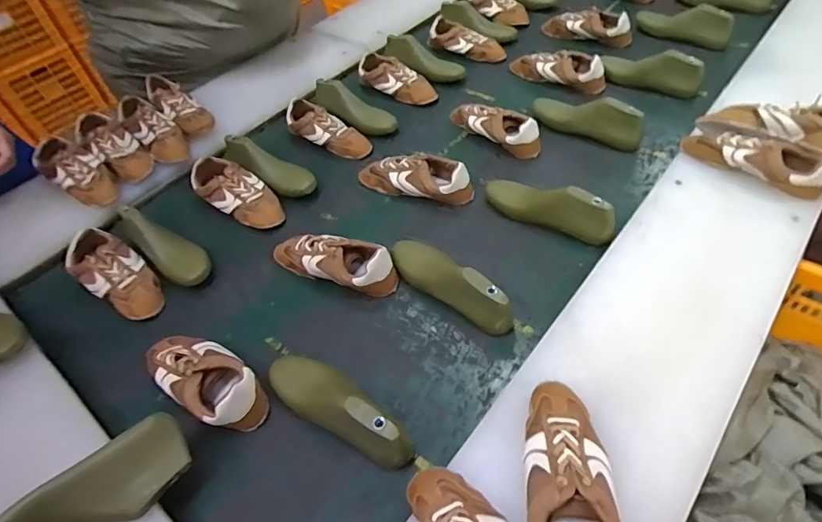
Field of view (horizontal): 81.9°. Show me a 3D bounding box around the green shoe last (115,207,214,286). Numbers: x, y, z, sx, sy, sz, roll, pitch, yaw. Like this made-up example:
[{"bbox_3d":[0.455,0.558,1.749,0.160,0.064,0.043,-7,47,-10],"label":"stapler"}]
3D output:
[{"bbox_3d":[-0.449,-0.032,0.855,0.183,0.124,0.087,35,62,28],"label":"green shoe last"}]

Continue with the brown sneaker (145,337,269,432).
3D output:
[{"bbox_3d":[-0.310,0.171,0.708,0.217,0.069,0.096,24,58,23],"label":"brown sneaker"}]

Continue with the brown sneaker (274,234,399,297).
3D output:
[{"bbox_3d":[-0.138,-0.003,0.838,0.232,0.069,0.079,16,55,18],"label":"brown sneaker"}]

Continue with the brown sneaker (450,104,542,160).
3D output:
[{"bbox_3d":[0.185,-0.307,1.060,0.072,0.067,0.228,-38,57,-22],"label":"brown sneaker"}]

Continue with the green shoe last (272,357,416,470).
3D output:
[{"bbox_3d":[-0.105,0.196,0.659,0.242,0.093,0.082,30,60,26],"label":"green shoe last"}]

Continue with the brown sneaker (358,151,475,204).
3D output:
[{"bbox_3d":[0.008,-0.172,0.975,0.243,0.080,0.083,10,53,13],"label":"brown sneaker"}]

